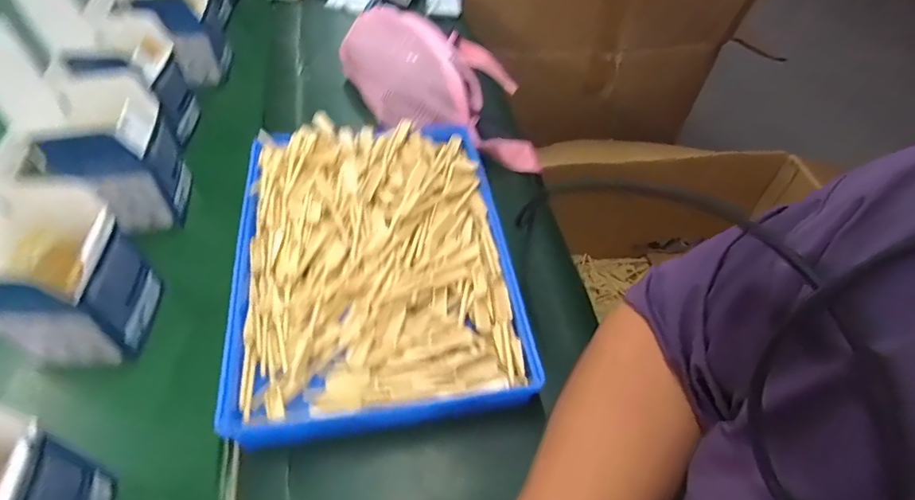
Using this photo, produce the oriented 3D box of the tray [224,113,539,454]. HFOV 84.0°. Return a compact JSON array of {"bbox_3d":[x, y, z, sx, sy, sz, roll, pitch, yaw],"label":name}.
[{"bbox_3d":[-0.078,0.003,0.465,0.234,0.047,0.318,-6,52,-9],"label":"tray"}]

